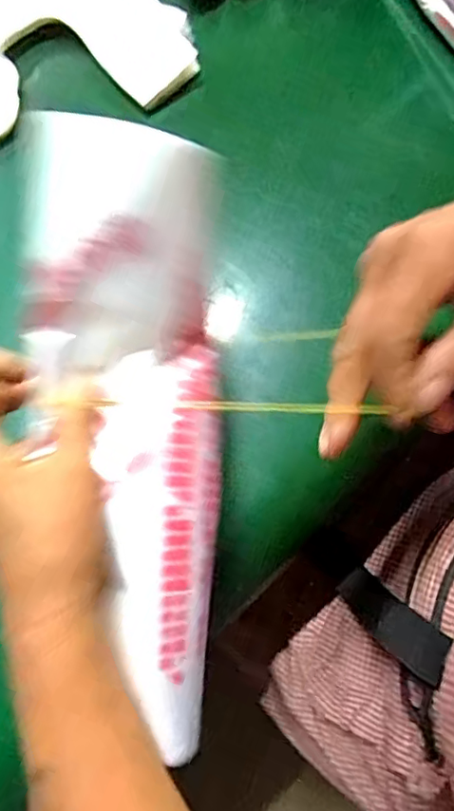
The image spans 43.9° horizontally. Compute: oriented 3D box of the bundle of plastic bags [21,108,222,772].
[{"bbox_3d":[-0.040,0.009,0.274,0.089,0.043,0.273,-7,95,-3],"label":"bundle of plastic bags"}]

